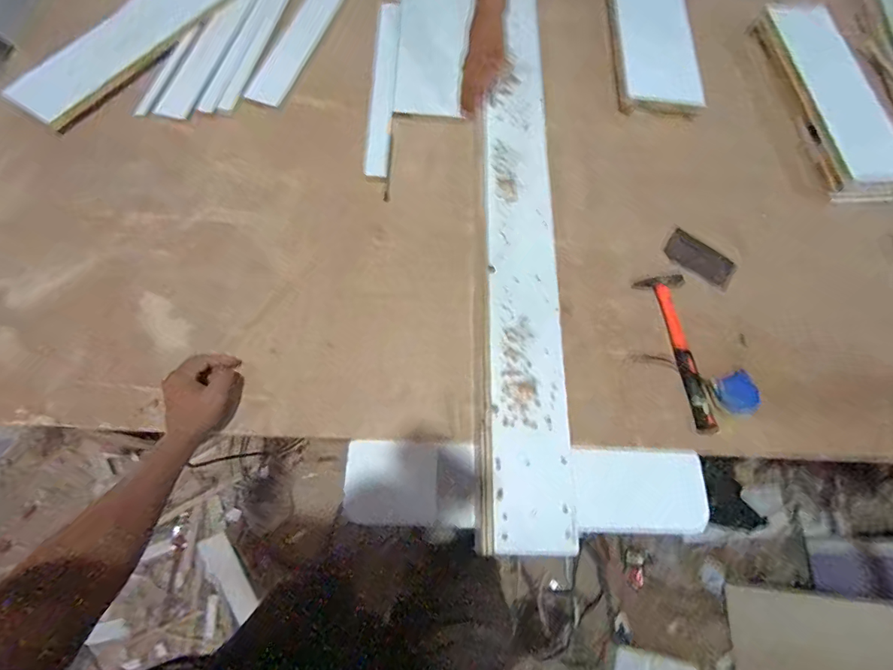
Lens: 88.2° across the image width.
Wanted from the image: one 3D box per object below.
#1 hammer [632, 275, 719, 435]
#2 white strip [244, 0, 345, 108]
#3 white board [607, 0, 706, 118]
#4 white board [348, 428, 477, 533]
[{"bbox_3d":[0.404,0.026,0.774,0.094,0.033,0.272,-10,70,-8],"label":"hammer"},{"bbox_3d":[-0.288,-0.647,0.966,0.075,0.024,0.439,18,69,4],"label":"white strip"},{"bbox_3d":[0.448,-0.675,1.016,0.162,0.027,0.466,-3,74,7],"label":"white board"},{"bbox_3d":[-0.081,0.220,0.678,0.132,0.009,0.114,5,82,-4],"label":"white board"}]

